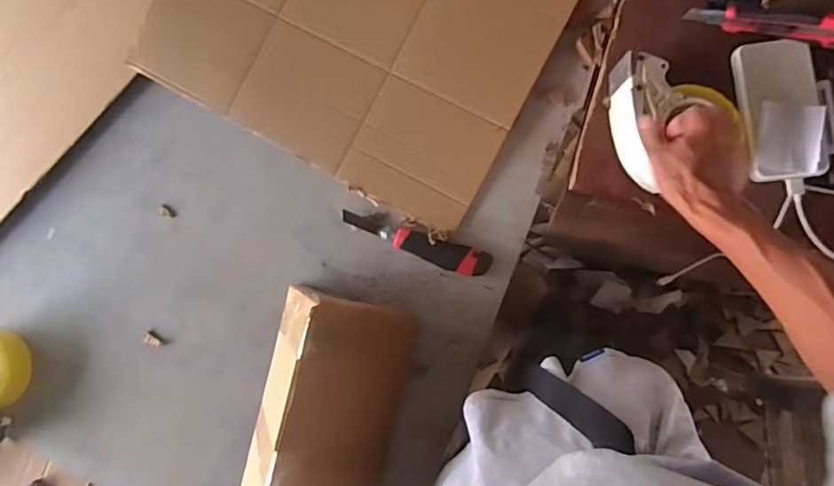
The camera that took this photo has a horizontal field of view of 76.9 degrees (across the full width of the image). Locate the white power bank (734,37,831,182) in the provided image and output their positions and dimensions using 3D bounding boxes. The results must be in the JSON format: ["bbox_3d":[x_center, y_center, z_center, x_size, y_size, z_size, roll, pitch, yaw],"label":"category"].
[{"bbox_3d":[0.423,-0.155,0.610,0.075,0.026,0.165,-5,85,10],"label":"white power bank"}]

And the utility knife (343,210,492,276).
[{"bbox_3d":[-0.006,0.002,0.750,0.221,0.018,0.038,17,89,11],"label":"utility knife"}]

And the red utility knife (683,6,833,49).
[{"bbox_3d":[0.413,-0.257,0.615,0.180,0.025,0.024,23,90,28],"label":"red utility knife"}]

